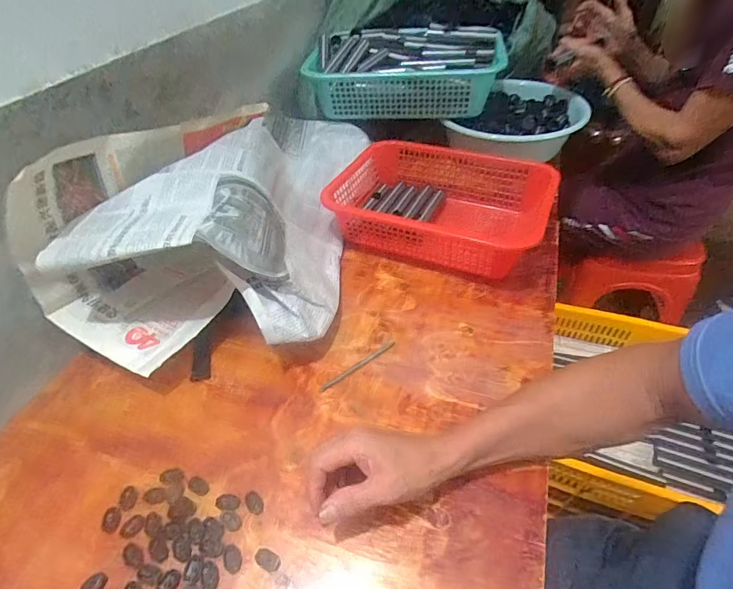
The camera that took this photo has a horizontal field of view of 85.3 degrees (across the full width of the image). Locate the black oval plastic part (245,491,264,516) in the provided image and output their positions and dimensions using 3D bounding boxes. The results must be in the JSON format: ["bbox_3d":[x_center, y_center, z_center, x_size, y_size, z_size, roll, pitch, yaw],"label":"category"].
[{"bbox_3d":[-0.112,0.206,0.395,0.014,0.004,0.025,-30,49,-25],"label":"black oval plastic part"}]

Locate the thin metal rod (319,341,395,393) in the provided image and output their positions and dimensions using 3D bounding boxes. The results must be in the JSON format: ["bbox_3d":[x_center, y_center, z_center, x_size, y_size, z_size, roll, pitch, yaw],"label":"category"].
[{"bbox_3d":[-0.010,0.089,0.500,0.113,0.004,0.008,-29,48,-24],"label":"thin metal rod"}]

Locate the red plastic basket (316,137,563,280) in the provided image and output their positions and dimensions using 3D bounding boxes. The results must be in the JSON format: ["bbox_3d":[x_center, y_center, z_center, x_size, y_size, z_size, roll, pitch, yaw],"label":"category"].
[{"bbox_3d":[0.117,-0.145,0.670,0.323,0.106,0.234,15,46,19],"label":"red plastic basket"}]

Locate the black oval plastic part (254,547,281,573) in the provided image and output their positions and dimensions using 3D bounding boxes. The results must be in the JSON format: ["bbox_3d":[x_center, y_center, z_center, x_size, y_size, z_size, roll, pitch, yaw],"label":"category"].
[{"bbox_3d":[-0.089,0.238,0.358,0.022,0.009,0.014,15,46,19],"label":"black oval plastic part"}]

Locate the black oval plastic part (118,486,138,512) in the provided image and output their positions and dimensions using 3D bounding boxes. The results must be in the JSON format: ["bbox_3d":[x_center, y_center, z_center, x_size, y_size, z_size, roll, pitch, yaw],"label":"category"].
[{"bbox_3d":[-0.240,0.204,0.400,0.017,0.004,0.024,-9,43,-6],"label":"black oval plastic part"}]

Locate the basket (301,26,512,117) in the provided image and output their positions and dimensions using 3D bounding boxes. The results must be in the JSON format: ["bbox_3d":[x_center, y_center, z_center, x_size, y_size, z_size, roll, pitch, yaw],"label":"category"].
[{"bbox_3d":[0.074,-0.433,0.788,0.362,0.125,0.166,4,45,8],"label":"basket"}]

